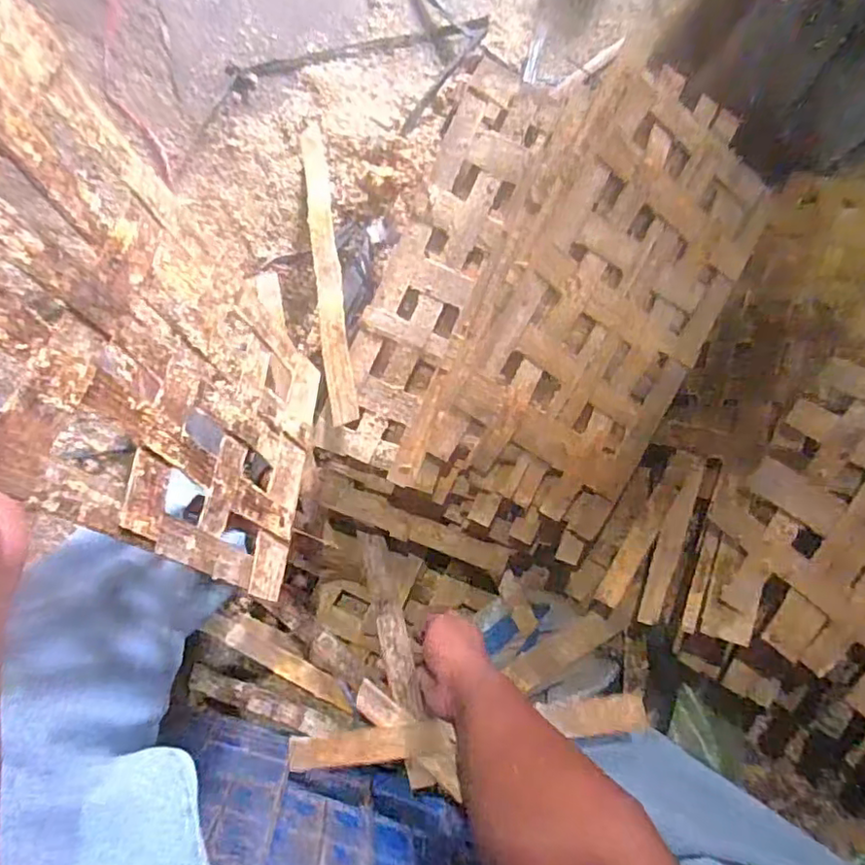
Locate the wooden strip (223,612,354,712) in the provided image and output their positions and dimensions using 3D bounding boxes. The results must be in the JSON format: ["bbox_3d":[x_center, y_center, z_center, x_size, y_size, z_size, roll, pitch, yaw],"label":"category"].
[{"bbox_3d":[-0.165,0.274,0.718,0.168,0.009,0.036,35,84,-5],"label":"wooden strip"}]

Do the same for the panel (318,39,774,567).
[{"bbox_3d":[0.127,-0.144,0.635,0.335,0.075,0.492,27,85,-6],"label":"panel"}]

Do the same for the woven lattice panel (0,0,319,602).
[{"bbox_3d":[-0.183,-0.058,0.368,0.013,0.430,0.223,-1,64,18],"label":"woven lattice panel"}]

